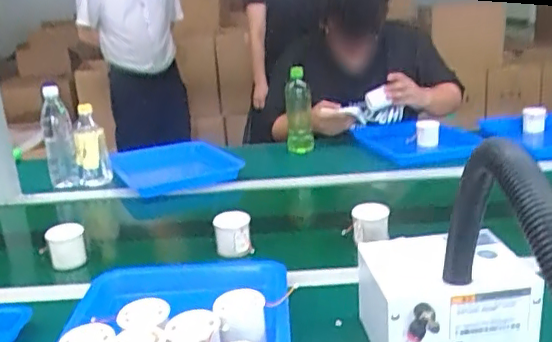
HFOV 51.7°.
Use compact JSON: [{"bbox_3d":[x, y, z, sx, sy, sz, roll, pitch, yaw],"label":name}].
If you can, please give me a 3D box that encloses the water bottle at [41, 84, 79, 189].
[{"bbox_3d":[-0.514,-0.067,1.353,0.067,0.261,0.065,-13,19,-21],"label":"water bottle"}]

